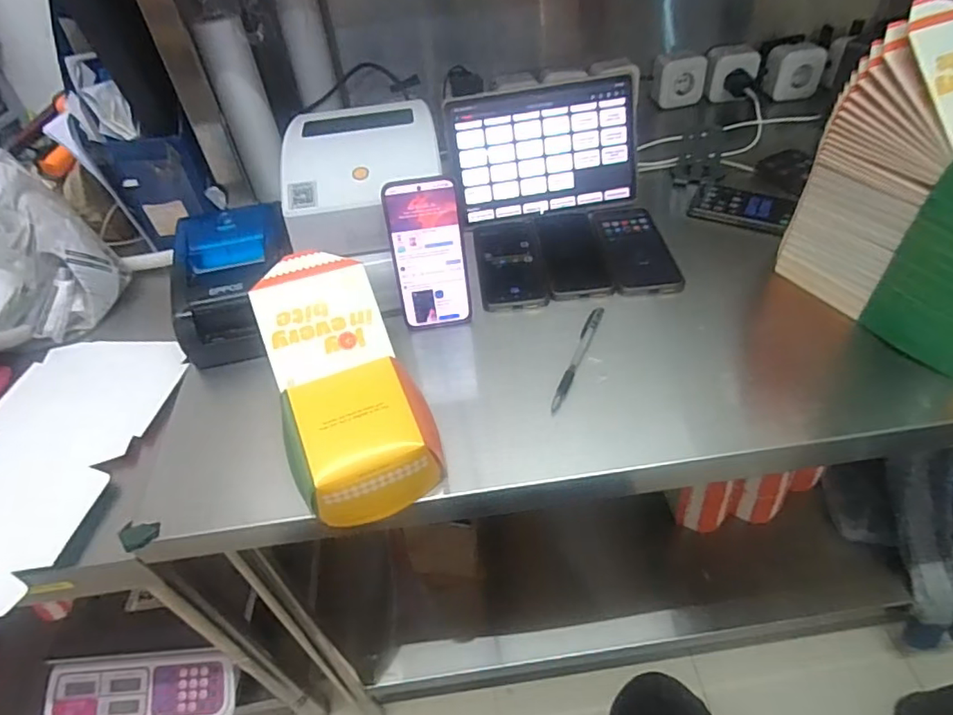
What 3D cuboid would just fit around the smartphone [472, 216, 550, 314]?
[{"bbox_3d":[0.042,-0.122,0.706,0.082,0.015,0.177,-5,44,1],"label":"smartphone"}]

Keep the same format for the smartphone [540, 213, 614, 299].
[{"bbox_3d":[0.123,-0.133,0.709,0.075,0.014,0.168,-4,44,2],"label":"smartphone"}]

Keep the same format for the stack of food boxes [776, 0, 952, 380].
[{"bbox_3d":[0.423,-0.142,0.502,0.091,0.251,0.230,-21,46,-14],"label":"stack of food boxes"}]

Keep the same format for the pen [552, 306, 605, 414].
[{"bbox_3d":[0.105,0.000,0.578,0.012,0.015,0.149,16,49,21],"label":"pen"}]

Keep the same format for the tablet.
[{"bbox_3d":[0.091,-0.274,0.746,0.245,0.163,0.011,-8,21,-1],"label":"tablet"}]

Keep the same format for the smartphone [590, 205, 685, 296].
[{"bbox_3d":[0.201,-0.140,0.704,0.080,0.013,0.166,-7,48,2],"label":"smartphone"}]

